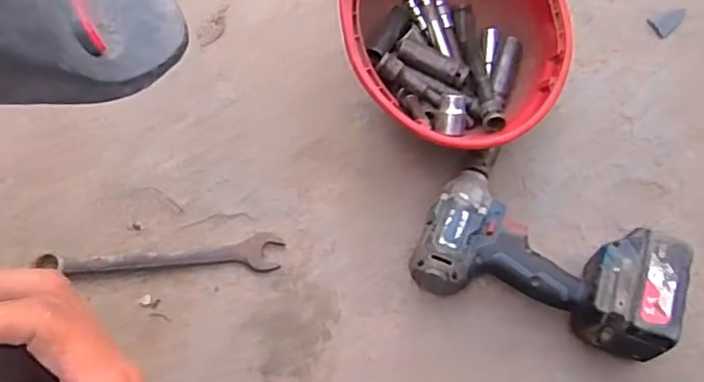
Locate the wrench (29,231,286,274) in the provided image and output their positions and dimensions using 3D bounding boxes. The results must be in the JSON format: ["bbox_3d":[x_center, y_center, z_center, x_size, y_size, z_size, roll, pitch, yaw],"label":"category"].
[{"bbox_3d":[-0.191,0.071,0.610,0.236,0.013,0.039,-6,67,-5],"label":"wrench"}]

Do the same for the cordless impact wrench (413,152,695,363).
[{"bbox_3d":[0.191,0.062,0.593,0.241,0.081,0.141,22,68,7],"label":"cordless impact wrench"}]

